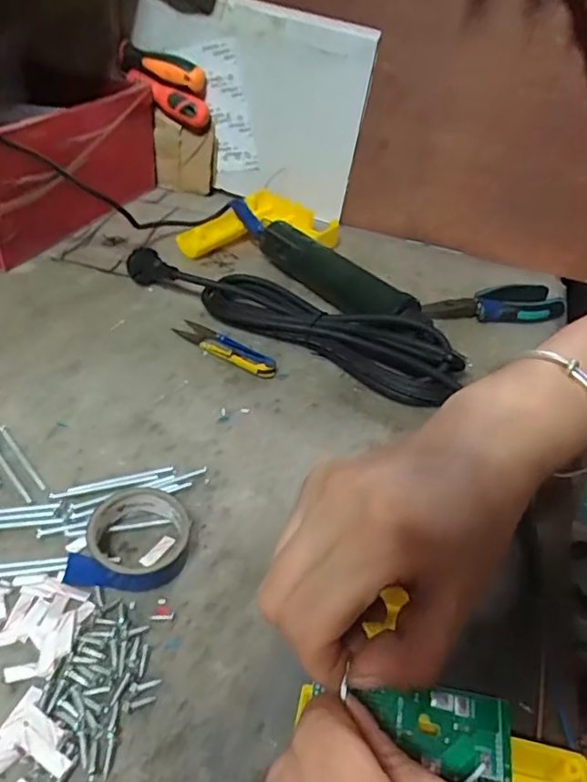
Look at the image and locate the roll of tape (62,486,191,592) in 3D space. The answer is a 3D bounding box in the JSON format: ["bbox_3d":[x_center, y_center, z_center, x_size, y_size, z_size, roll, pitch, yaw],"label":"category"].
[{"bbox_3d":[-0.084,0.078,0.300,0.053,0.023,0.052,4,39,-4],"label":"roll of tape"}]

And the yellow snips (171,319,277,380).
[{"bbox_3d":[-0.055,-0.037,0.457,0.099,0.011,0.024,27,43,22],"label":"yellow snips"}]

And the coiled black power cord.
[{"bbox_3d":[-0.004,-0.064,0.477,0.293,0.036,0.058,25,43,20],"label":"coiled black power cord"}]

